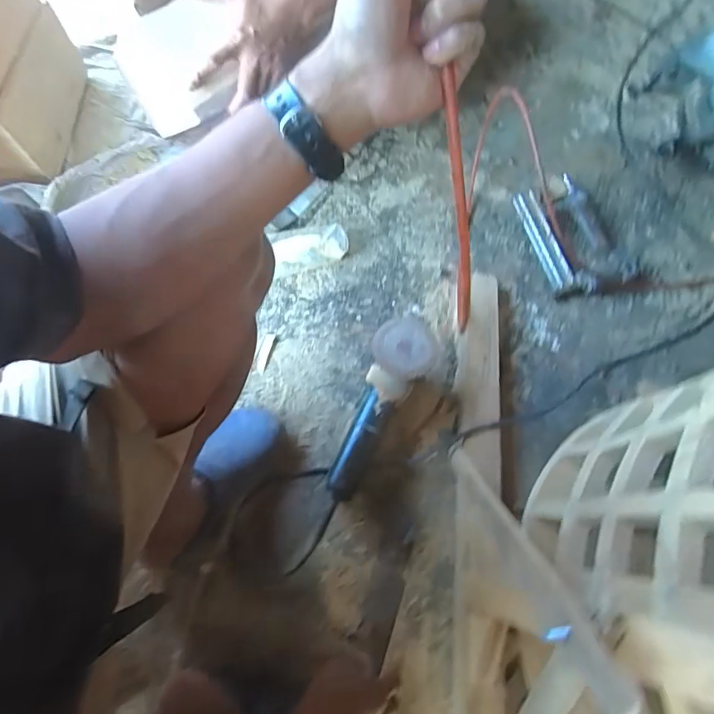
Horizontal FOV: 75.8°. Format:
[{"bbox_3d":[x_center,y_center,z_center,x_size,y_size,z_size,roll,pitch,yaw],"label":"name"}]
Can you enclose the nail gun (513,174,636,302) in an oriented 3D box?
[{"bbox_3d":[0.406,-0.219,0.860,0.159,0.070,0.219,-18,72,-8],"label":"nail gun"}]

